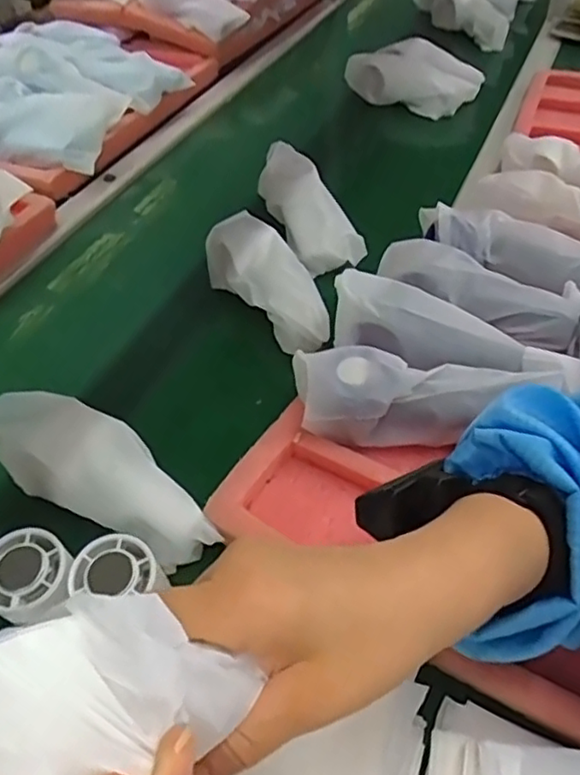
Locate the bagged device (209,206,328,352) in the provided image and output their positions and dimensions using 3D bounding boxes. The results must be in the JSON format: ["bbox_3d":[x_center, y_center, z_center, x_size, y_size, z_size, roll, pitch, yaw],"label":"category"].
[{"bbox_3d":[-0.020,-0.103,0.621,0.069,0.048,0.186,-24,47,-18],"label":"bagged device"}]

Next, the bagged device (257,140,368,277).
[{"bbox_3d":[0.017,-0.194,0.704,0.065,0.038,0.175,-20,63,-14],"label":"bagged device"}]

